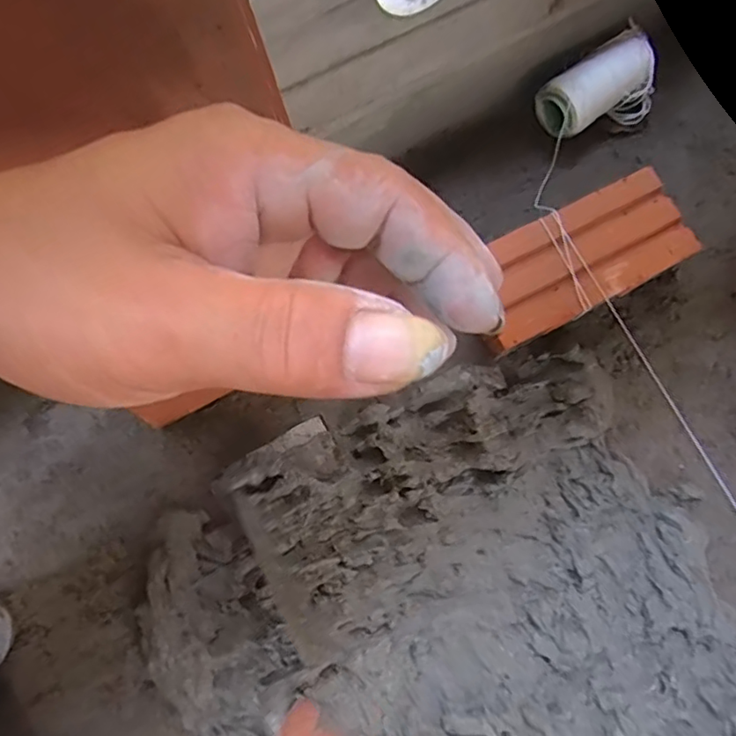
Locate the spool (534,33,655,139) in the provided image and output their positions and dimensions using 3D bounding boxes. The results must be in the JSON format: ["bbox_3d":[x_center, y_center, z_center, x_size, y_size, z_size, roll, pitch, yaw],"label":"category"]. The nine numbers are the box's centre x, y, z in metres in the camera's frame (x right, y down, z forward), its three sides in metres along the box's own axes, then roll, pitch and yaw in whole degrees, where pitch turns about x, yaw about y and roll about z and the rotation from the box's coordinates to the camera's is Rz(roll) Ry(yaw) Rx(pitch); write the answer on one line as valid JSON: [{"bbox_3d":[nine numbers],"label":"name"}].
[{"bbox_3d":[0.229,-0.271,0.569,0.124,0.049,0.063,-27,80,-6],"label":"spool"}]

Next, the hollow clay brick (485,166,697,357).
[{"bbox_3d":[0.188,-0.093,0.537,0.207,0.062,0.096,-27,82,-6],"label":"hollow clay brick"}]

